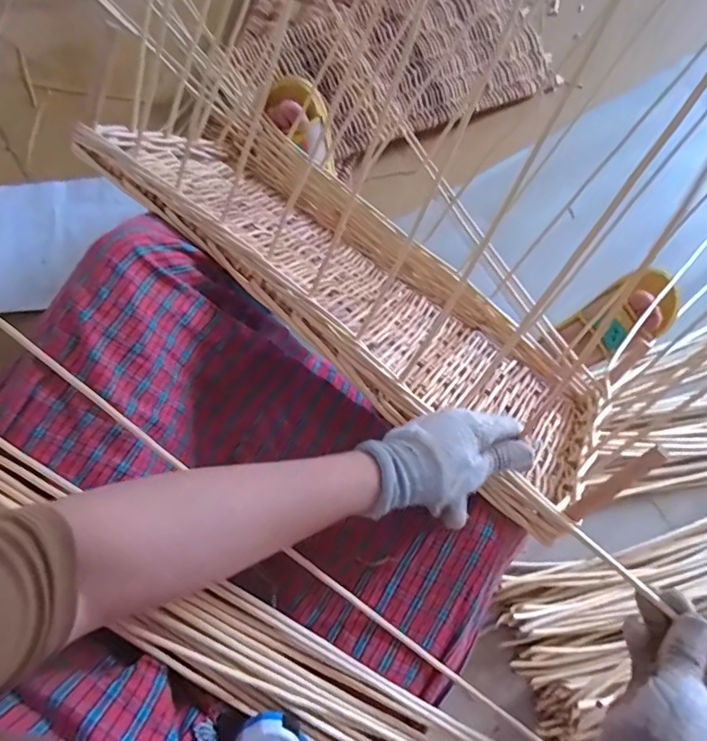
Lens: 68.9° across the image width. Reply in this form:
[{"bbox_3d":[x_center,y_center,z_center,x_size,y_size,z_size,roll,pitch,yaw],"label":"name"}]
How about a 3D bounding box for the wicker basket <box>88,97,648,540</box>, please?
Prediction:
[{"bbox_3d":[0.010,-0.107,0.604,0.611,0.305,0.063,38,123,7],"label":"wicker basket"}]

